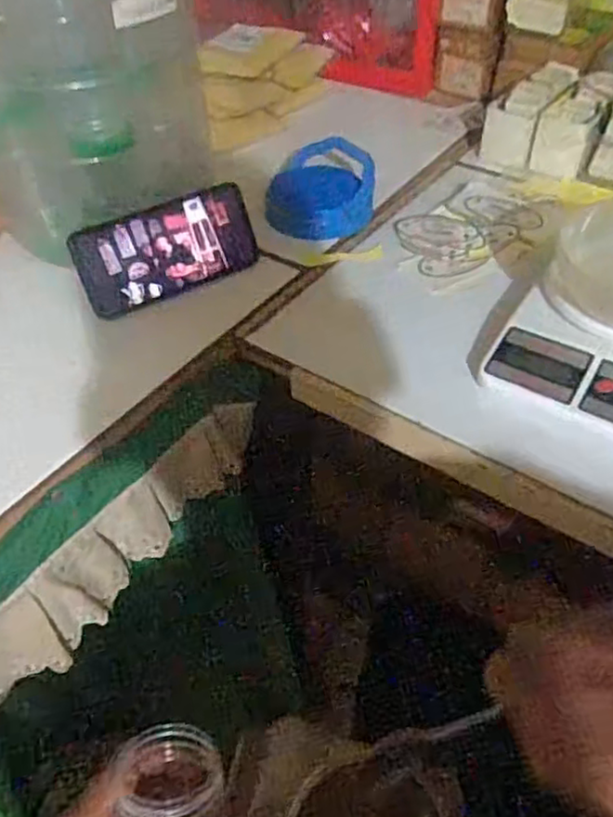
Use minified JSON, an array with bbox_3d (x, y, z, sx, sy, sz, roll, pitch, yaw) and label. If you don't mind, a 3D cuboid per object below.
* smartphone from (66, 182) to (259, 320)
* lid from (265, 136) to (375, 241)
[{"bbox_3d":[-0.122,-0.143,0.582,0.161,0.078,0.006,-27,24,-22],"label":"smartphone"},{"bbox_3d":[0.020,-0.229,0.677,0.099,0.058,0.099,14,48,15],"label":"lid"}]

